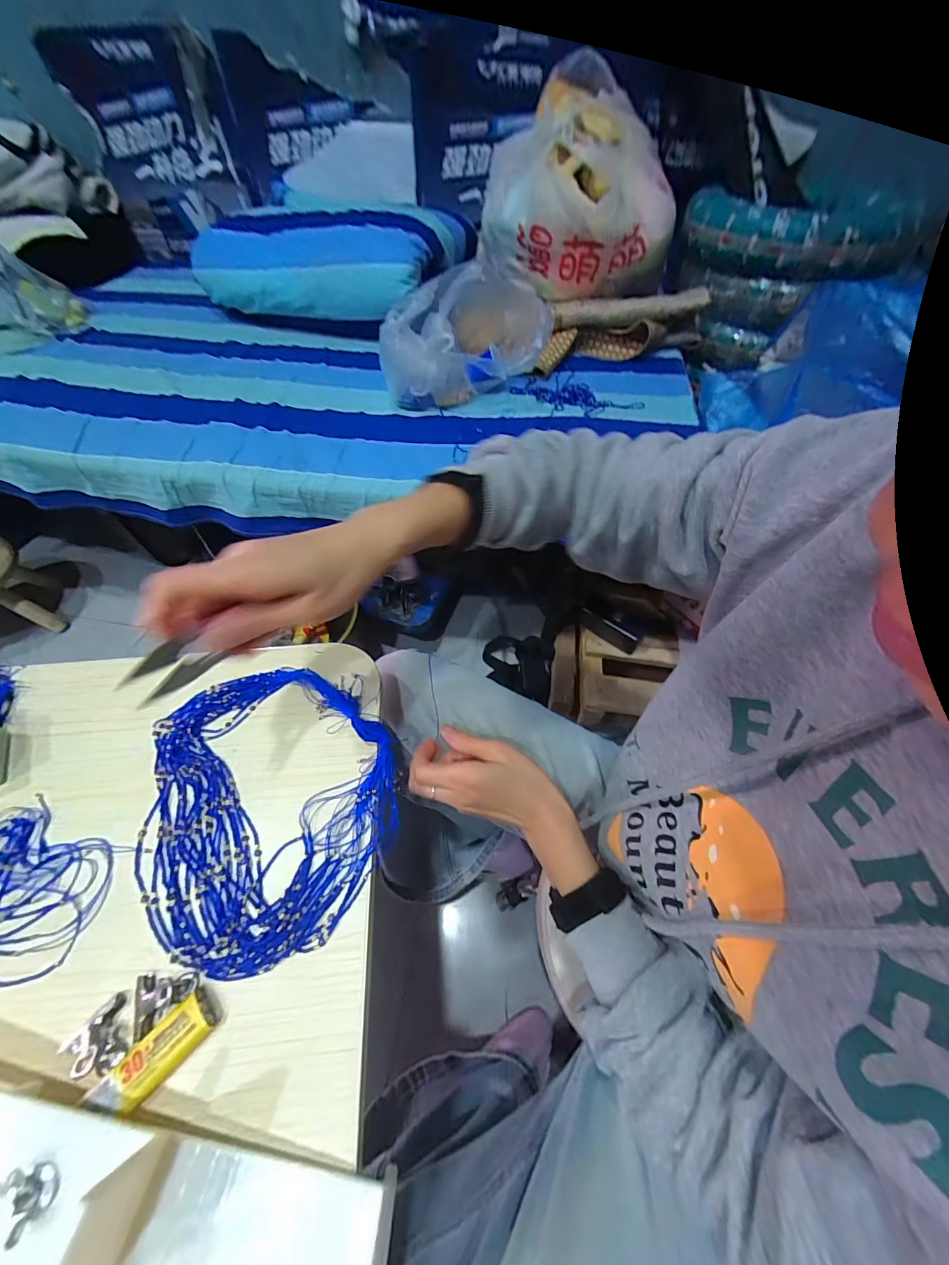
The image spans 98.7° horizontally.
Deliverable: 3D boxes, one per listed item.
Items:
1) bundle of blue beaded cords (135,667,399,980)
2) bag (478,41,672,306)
[{"bbox_3d":[-0.149,0.117,0.303,0.174,0.020,0.204,-12,55,-10],"label":"bundle of blue beaded cords"},{"bbox_3d":[0.205,-0.858,0.812,0.386,0.289,0.319,16,54,9],"label":"bag"}]

